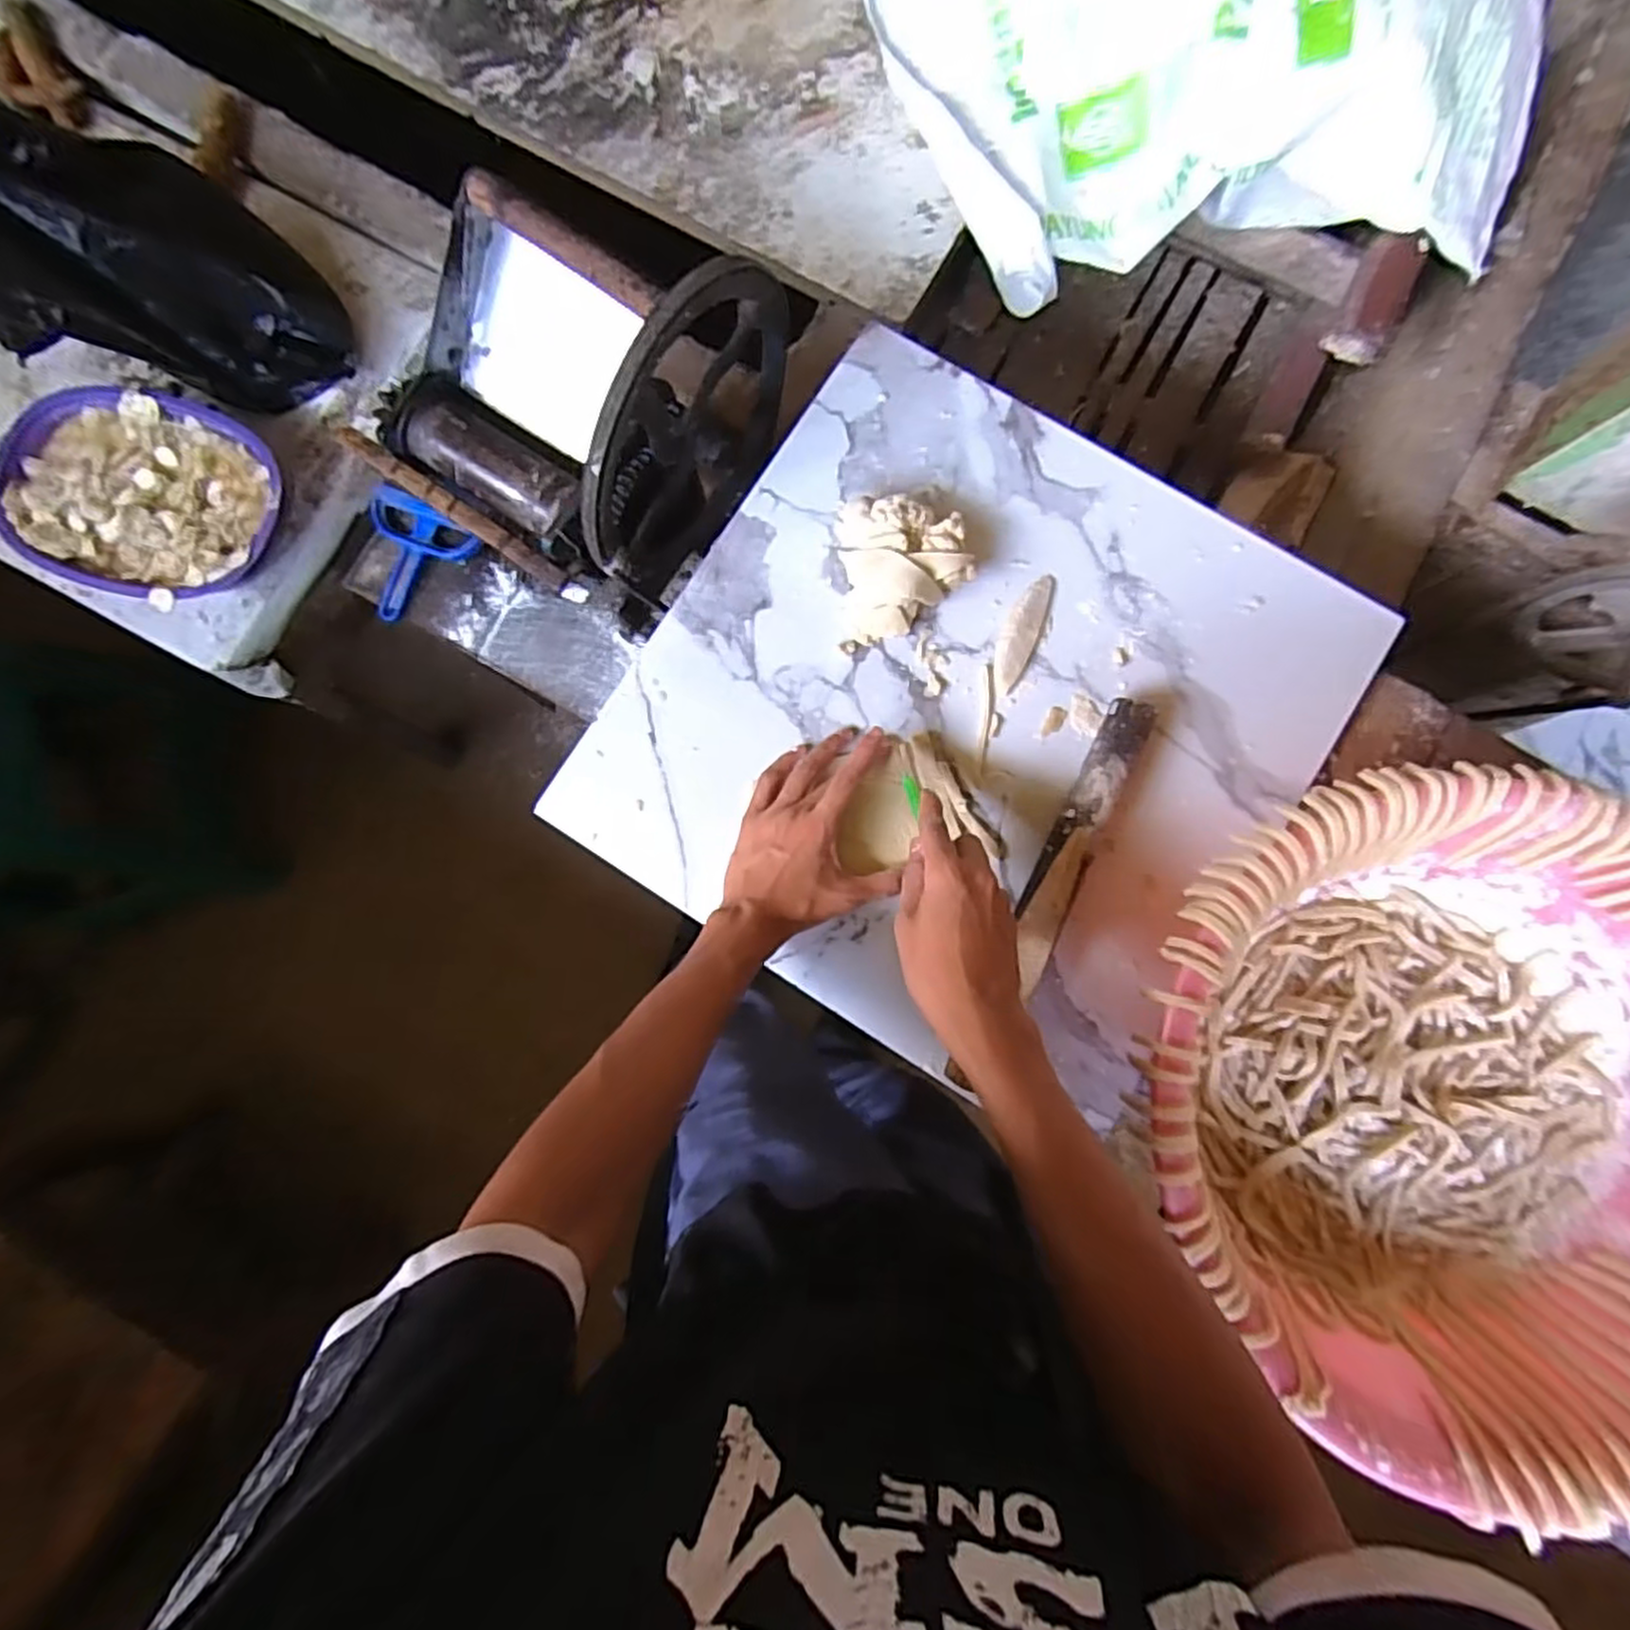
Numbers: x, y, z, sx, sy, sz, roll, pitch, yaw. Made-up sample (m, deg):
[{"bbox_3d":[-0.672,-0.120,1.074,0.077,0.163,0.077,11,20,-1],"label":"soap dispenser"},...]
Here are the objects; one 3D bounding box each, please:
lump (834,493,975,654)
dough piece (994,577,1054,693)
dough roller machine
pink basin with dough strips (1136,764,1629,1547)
[{"bbox_3d":[0.070,-0.192,0.580,0.096,0.047,0.102,-5,85,-1],"label":"lump"},{"bbox_3d":[0.163,-0.144,0.591,0.030,0.014,0.100,21,85,2],"label":"dough piece"},{"bbox_3d":[-0.196,-0.347,0.641,0.248,0.269,0.287,34,86,3],"label":"dough roller machine"},{"bbox_3d":[0.413,0.183,0.497,0.395,0.118,0.404,0,85,0],"label":"pink basin with dough strips"}]

